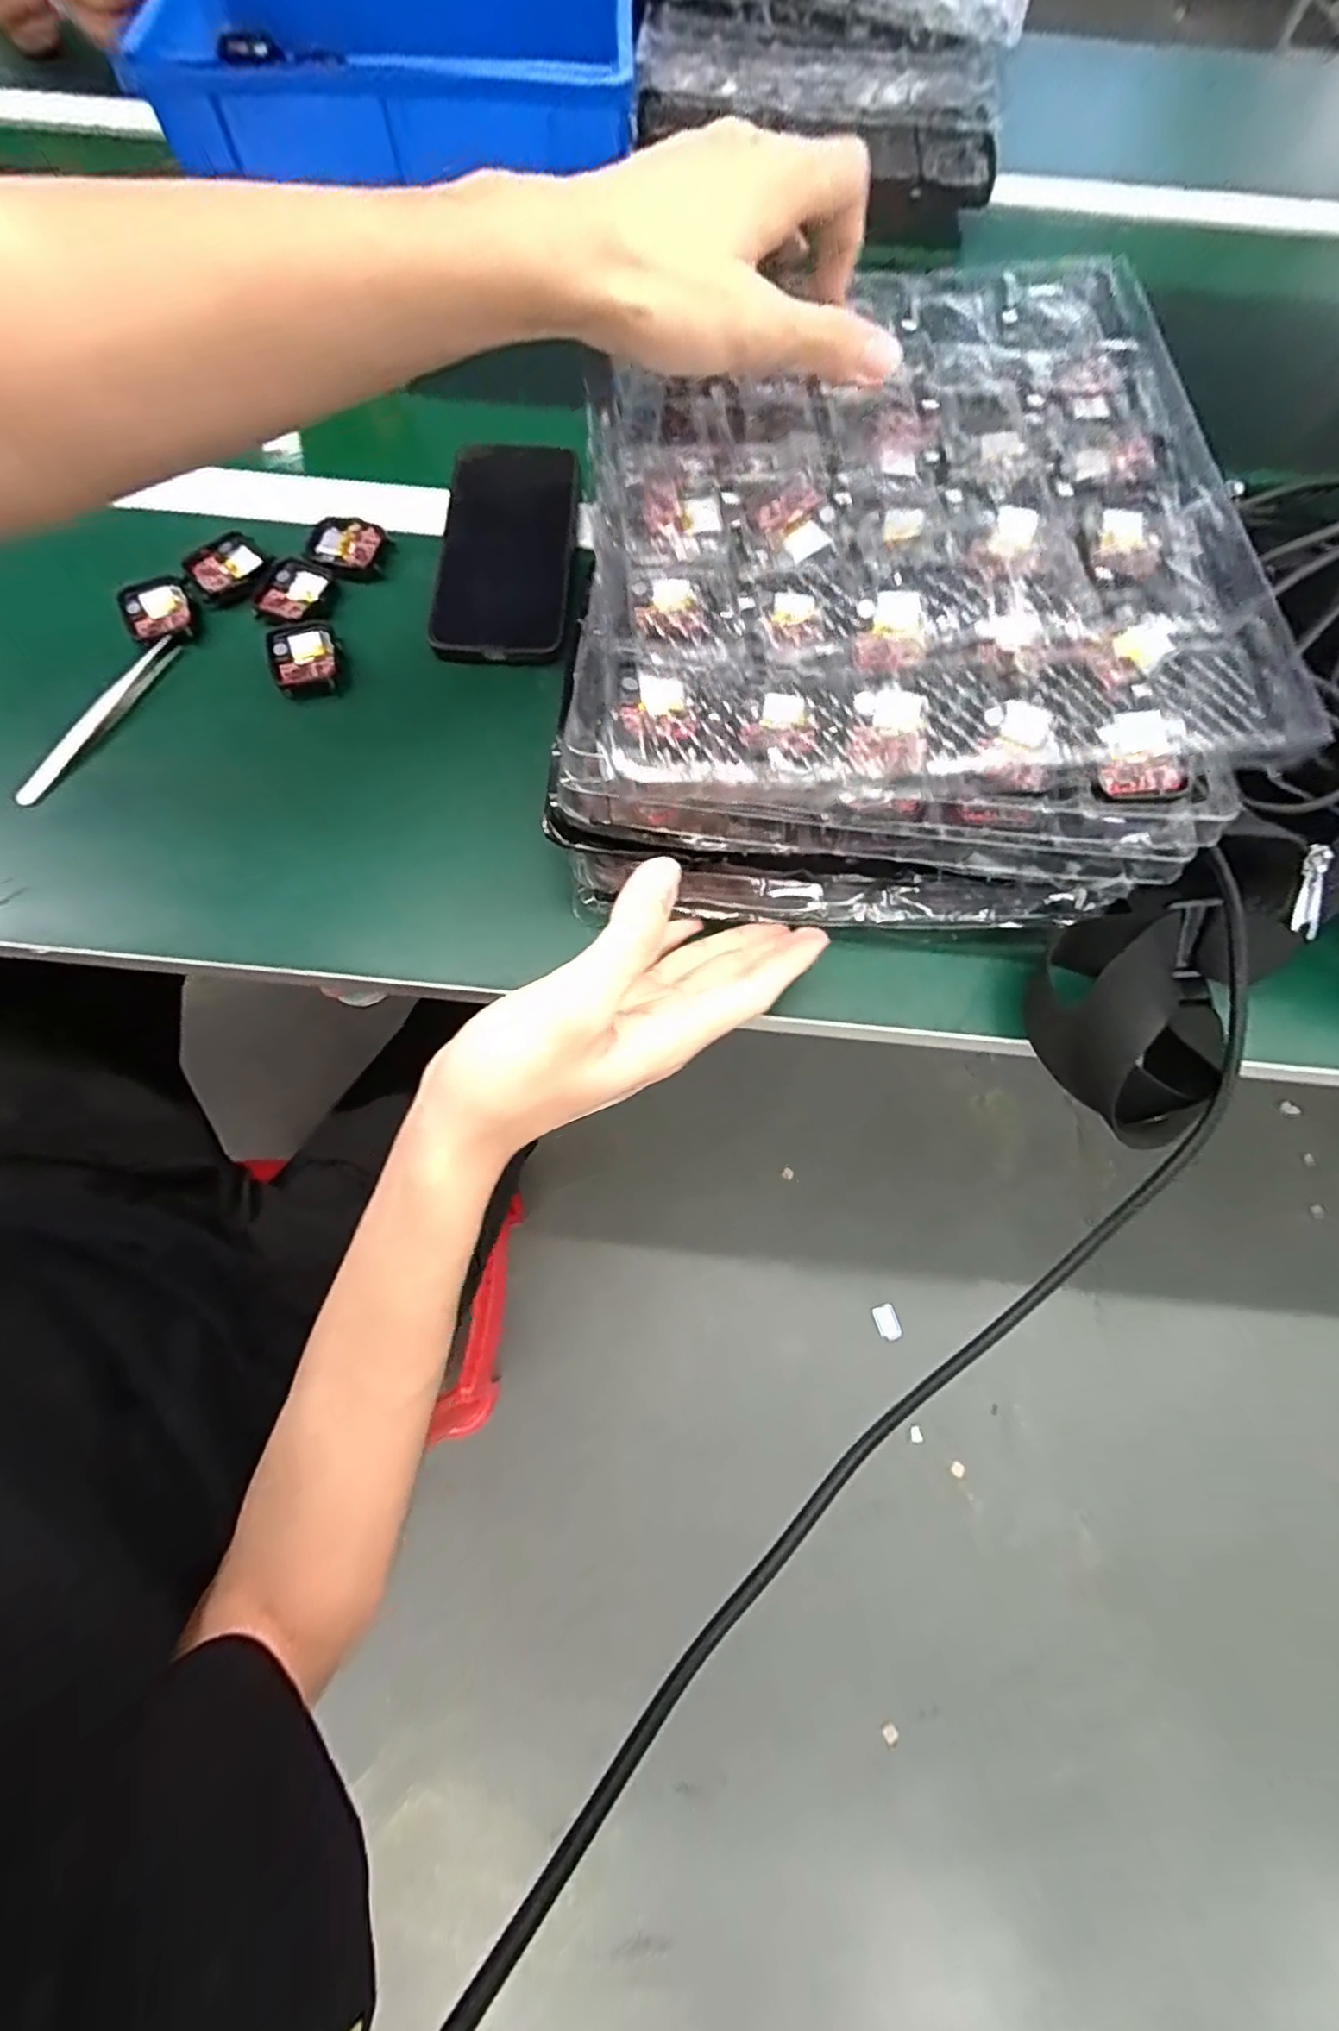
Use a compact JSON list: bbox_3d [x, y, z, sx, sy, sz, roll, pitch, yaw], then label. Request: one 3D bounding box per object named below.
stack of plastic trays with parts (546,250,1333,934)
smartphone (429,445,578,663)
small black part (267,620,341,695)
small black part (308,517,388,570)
[{"bbox_3d":[0.099,-0.200,0.326,0.283,0.096,0.294,0,71,-1],"label":"stack of plastic trays with parts"},{"bbox_3d":[-0.097,-0.283,0.403,0.086,0.011,0.154,-1,76,12],"label":"smartphone"},{"bbox_3d":[-0.210,-0.206,0.387,0.039,0.013,0.045,-25,74,-9],"label":"small black part"},{"bbox_3d":[-0.199,-0.293,0.416,0.043,0.009,0.033,4,71,0],"label":"small black part"}]

